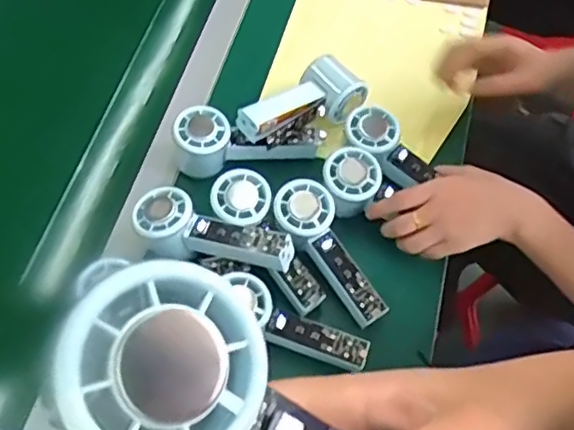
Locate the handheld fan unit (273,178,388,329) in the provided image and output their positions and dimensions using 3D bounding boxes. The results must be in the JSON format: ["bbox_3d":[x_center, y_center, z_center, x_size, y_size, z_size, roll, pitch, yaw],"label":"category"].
[{"bbox_3d":[0.041,0.036,0.584,0.055,0.029,0.151,-31,84,-17],"label":"handheld fan unit"}]

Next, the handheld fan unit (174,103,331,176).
[{"bbox_3d":[-0.037,-0.085,0.642,0.158,0.049,0.054,-9,63,-7],"label":"handheld fan unit"}]

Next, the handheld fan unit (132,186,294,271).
[{"bbox_3d":[-0.071,0.019,0.571,0.157,0.043,0.057,20,63,8],"label":"handheld fan unit"}]

